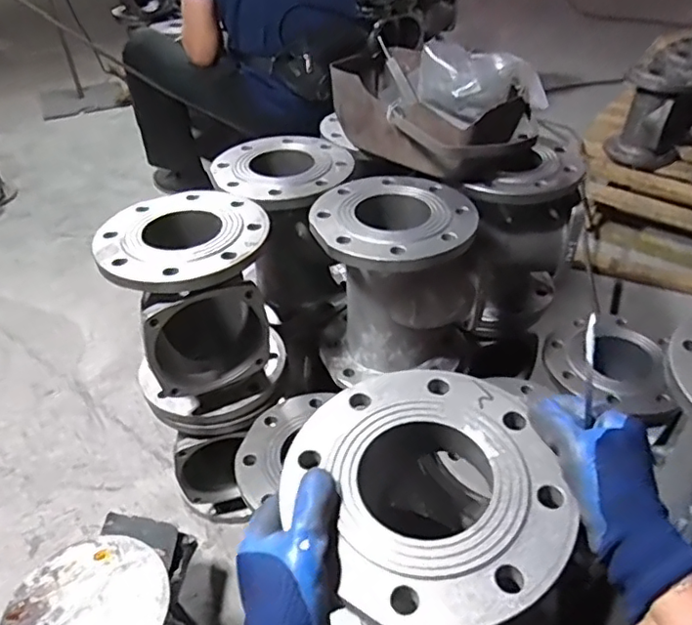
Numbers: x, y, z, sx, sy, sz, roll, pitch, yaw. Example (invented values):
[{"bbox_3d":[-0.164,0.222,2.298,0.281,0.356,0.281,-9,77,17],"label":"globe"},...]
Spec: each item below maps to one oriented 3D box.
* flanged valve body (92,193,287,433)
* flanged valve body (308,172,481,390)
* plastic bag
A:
[{"bbox_3d":[-0.199,0.000,0.802,0.214,0.259,0.202,-15,41,-15],"label":"flanged valve body"},{"bbox_3d":[0.073,-0.043,0.835,0.214,0.252,0.211,1,39,4],"label":"flanged valve body"},{"bbox_3d":[0.192,-0.329,0.814,0.162,0.093,0.084,20,44,25],"label":"plastic bag"}]

